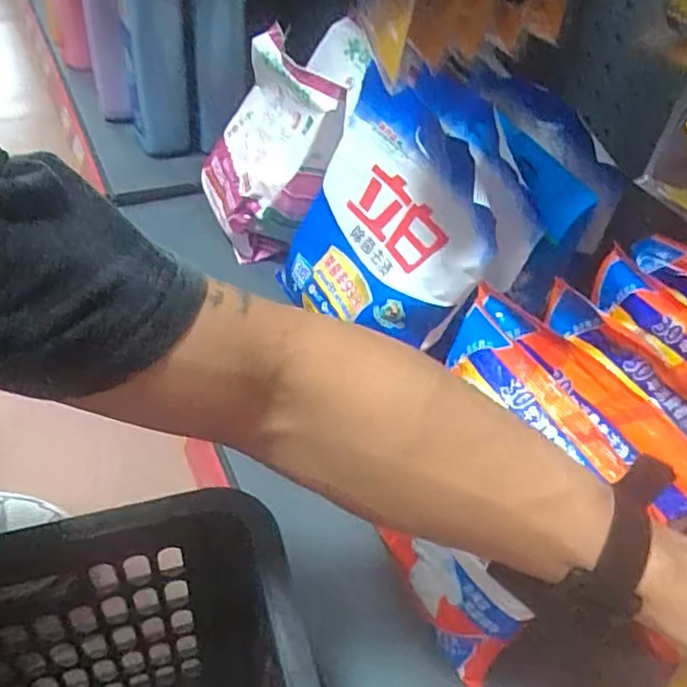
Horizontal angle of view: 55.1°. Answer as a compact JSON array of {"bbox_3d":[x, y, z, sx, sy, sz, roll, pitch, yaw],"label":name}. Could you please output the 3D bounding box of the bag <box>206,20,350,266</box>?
[{"bbox_3d":[-0.084,-0.208,0.713,0.070,0.215,0.197,-4,49,-40],"label":"bag"}]

